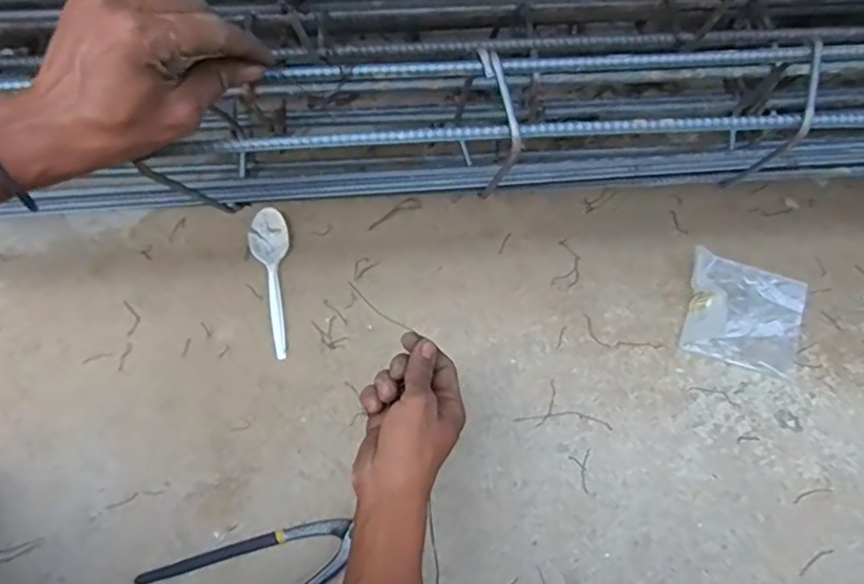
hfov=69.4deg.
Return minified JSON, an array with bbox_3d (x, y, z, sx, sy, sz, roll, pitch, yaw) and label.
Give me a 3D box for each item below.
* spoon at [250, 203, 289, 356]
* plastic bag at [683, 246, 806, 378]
[{"bbox_3d":[-0.162,-0.011,0.631,0.038,0.015,0.157,-9,69,-4],"label":"spoon"},{"bbox_3d":[0.311,0.014,0.617,0.124,0.042,0.110,16,70,5],"label":"plastic bag"}]

